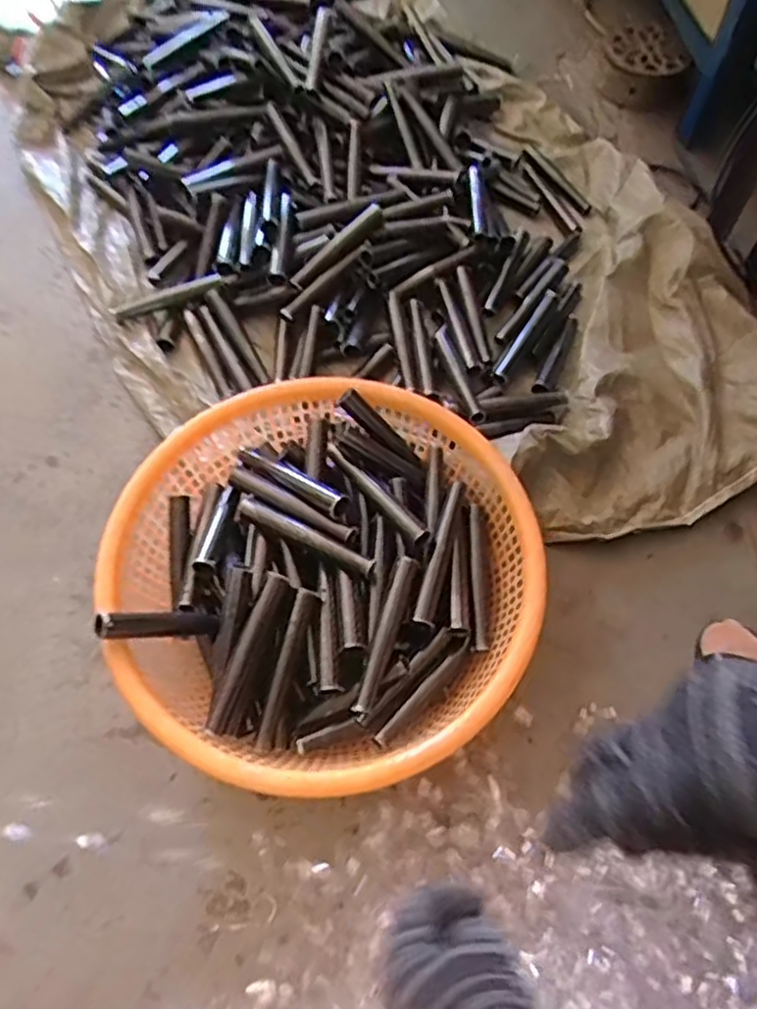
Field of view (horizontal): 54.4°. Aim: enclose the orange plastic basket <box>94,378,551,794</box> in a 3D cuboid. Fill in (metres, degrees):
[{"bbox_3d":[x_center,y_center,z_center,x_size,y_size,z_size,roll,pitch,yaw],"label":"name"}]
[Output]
[{"bbox_3d":[-0.052,0.078,0.741,0.403,0.121,0.401,-7,64,-4],"label":"orange plastic basket"}]

